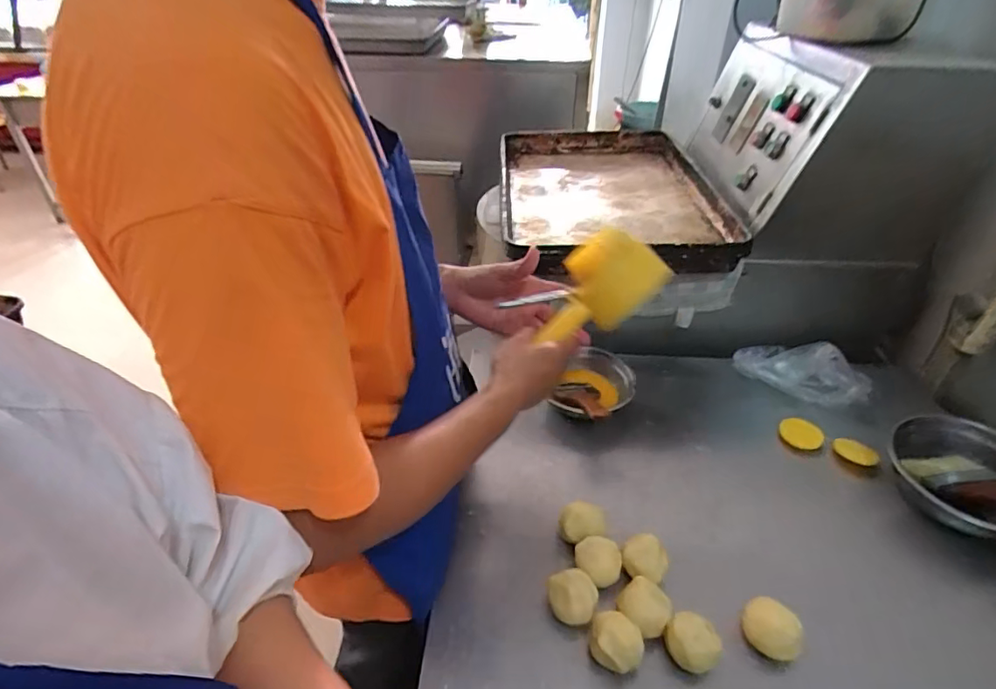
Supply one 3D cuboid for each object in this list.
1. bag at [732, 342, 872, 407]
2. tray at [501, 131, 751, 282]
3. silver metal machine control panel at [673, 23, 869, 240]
[{"bbox_3d":[0.513,0.041,0.929,0.205,0.045,0.111,19,41,23],"label":"bag"},{"bbox_3d":[0.213,-0.307,1.117,0.408,0.074,0.619,2,37,1],"label":"tray"},{"bbox_3d":[0.476,-0.423,1.029,0.045,0.272,0.464,14,36,-9],"label":"silver metal machine control panel"}]

